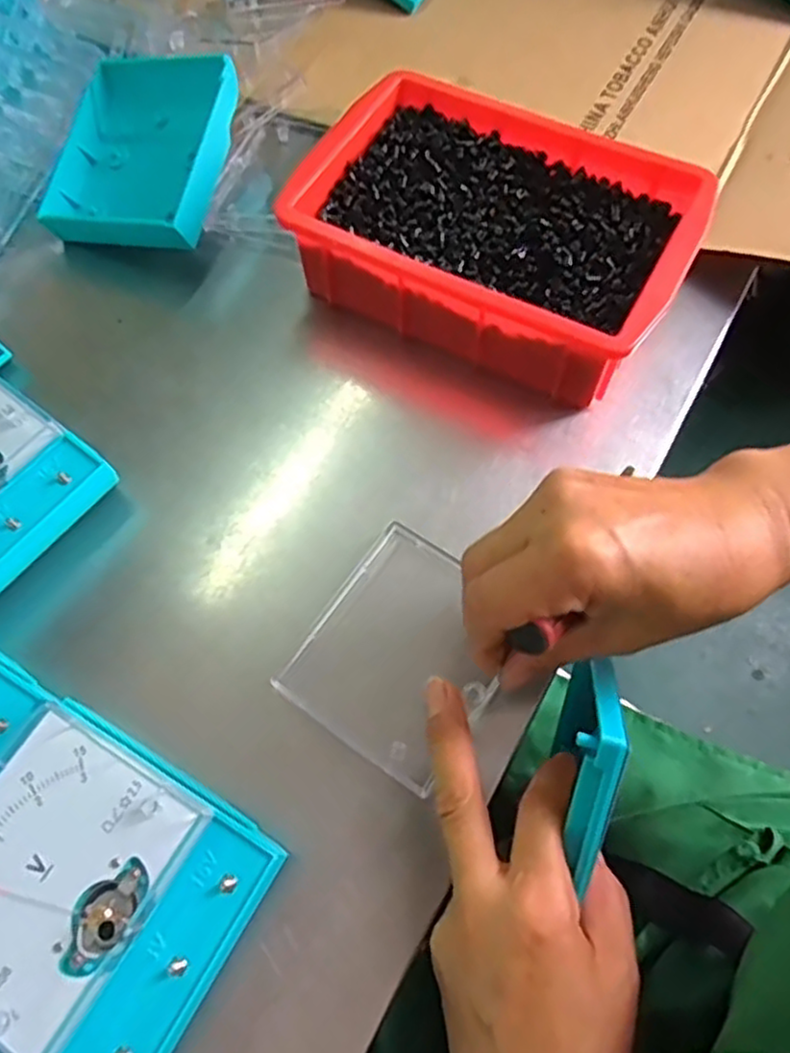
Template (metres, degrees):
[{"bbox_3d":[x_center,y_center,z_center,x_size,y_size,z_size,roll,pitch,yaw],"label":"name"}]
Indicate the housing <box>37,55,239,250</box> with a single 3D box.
[{"bbox_3d":[-0.156,-0.229,0.425,0.117,0.020,0.118,15,87,22],"label":"housing"}]

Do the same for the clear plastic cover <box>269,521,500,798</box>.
[{"bbox_3d":[0.005,0.057,0.320,0.081,0.009,0.095,33,71,13],"label":"clear plastic cover"}]

